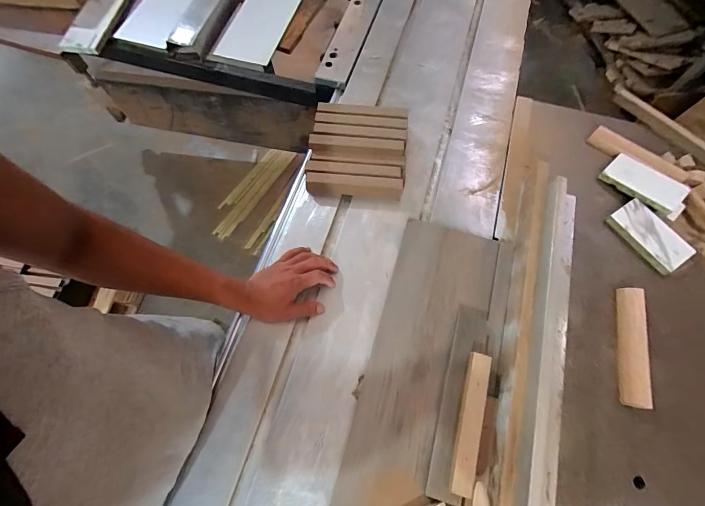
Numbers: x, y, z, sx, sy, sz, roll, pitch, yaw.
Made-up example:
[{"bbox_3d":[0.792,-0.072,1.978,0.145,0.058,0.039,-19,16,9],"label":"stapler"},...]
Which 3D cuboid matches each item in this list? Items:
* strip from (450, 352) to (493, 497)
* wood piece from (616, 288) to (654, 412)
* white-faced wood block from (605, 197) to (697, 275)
[{"bbox_3d":[0.161,0.225,0.443,0.030,0.009,0.174,16,70,7],"label":"strip"},{"bbox_3d":[0.428,0.141,0.507,0.029,0.029,0.176,13,69,4],"label":"wood piece"},{"bbox_3d":[0.519,-0.030,0.577,0.068,0.024,0.128,-31,72,-12],"label":"white-faced wood block"}]

